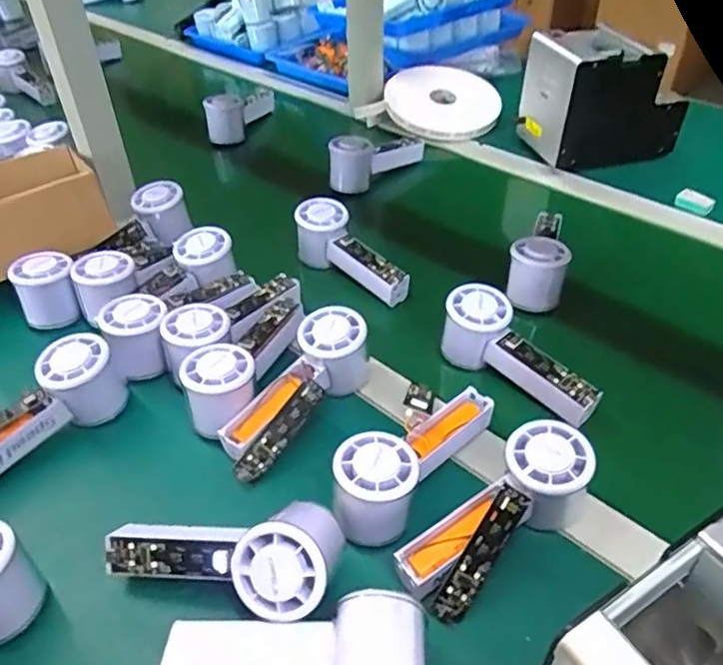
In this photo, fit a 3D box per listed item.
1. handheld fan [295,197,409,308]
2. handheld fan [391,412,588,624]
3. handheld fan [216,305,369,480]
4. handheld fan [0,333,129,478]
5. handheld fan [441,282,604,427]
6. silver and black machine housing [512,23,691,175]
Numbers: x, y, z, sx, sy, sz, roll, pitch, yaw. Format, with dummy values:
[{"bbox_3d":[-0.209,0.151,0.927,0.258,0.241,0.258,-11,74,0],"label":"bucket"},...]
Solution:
[{"bbox_3d":[-0.011,-0.080,0.659,0.052,0.059,0.152,-33,63,-30],"label":"handheld fan"},{"bbox_3d":[0.091,0.119,0.408,0.149,0.060,0.056,-27,48,-26],"label":"handheld fan"},{"bbox_3d":[-0.050,0.052,0.507,0.058,0.065,0.162,27,64,28],"label":"handheld fan"},{"bbox_3d":[-0.263,0.063,0.485,0.148,0.058,0.051,-34,51,-31],"label":"handheld fan"},{"bbox_3d":[0.139,0.015,0.526,0.140,0.057,0.051,31,51,31],"label":"handheld fan"},{"bbox_3d":[0.326,-0.319,0.835,0.174,0.139,0.118,-10,43,-10],"label":"silver and black machine housing"}]

